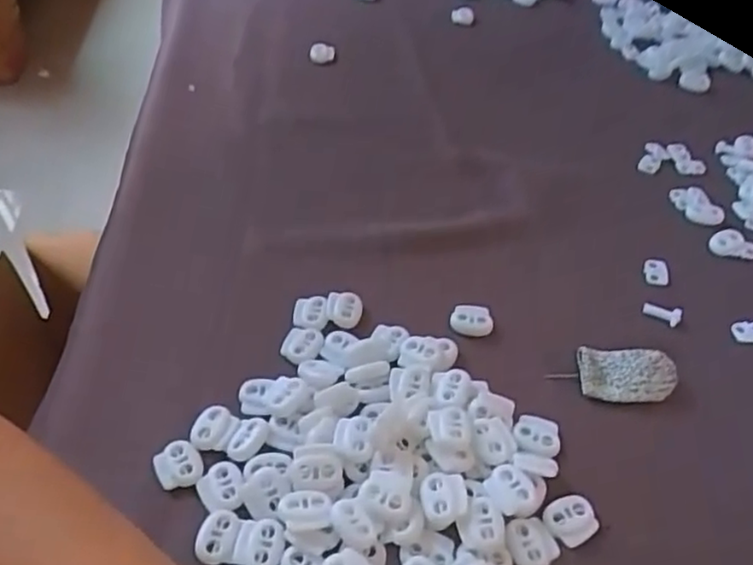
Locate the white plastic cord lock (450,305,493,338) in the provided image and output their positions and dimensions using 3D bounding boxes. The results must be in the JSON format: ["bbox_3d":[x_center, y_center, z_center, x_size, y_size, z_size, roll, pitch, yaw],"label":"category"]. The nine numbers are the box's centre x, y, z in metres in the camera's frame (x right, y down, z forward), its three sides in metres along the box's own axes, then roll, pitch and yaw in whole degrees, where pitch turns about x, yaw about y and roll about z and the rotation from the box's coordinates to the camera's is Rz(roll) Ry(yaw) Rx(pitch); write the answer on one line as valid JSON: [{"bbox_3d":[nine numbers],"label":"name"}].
[{"bbox_3d":[0.051,0.022,0.363,0.022,0.015,0.012,1,46,-1],"label":"white plastic cord lock"}]

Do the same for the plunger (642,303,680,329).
[{"bbox_3d":[0.156,0.016,0.367,0.020,0.008,0.008,28,52,22],"label":"plunger"}]

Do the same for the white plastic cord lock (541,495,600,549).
[{"bbox_3d":[0.083,0.099,0.285,0.021,0.004,0.019,-29,54,-26],"label":"white plastic cord lock"}]

